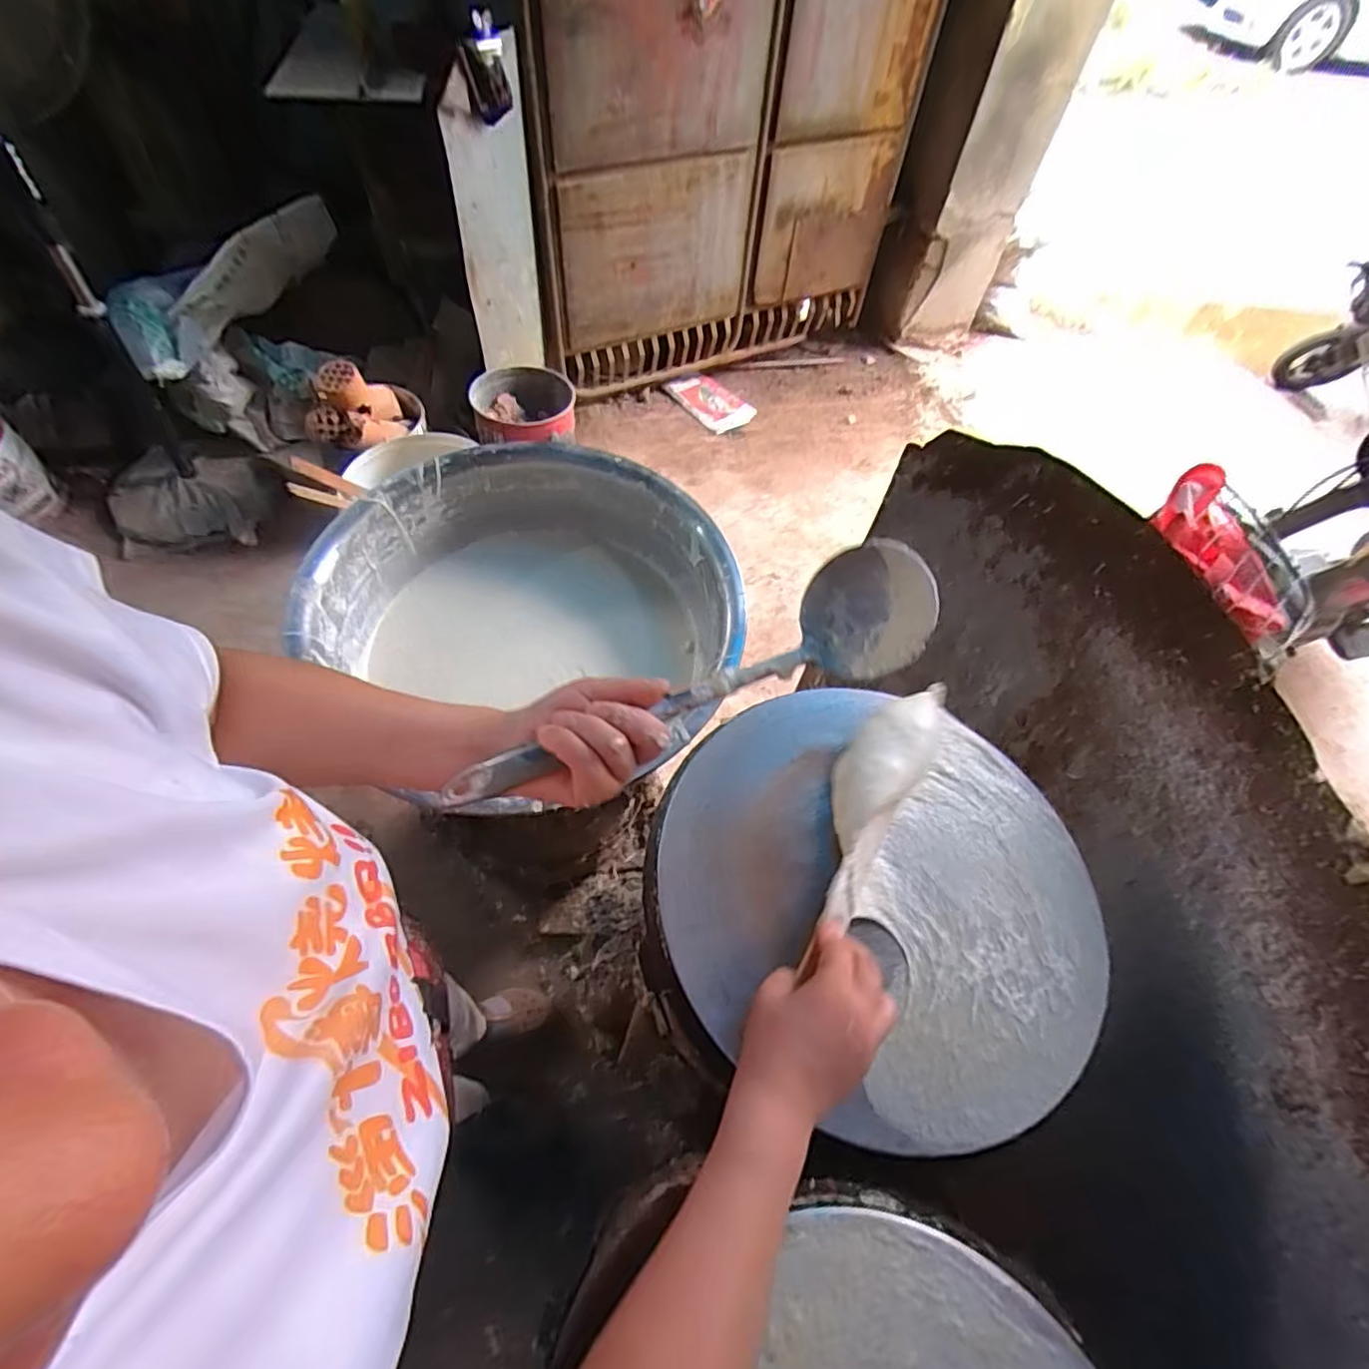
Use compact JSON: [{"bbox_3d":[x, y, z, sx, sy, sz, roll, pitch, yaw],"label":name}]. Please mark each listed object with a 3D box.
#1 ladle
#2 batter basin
[{"bbox_3d":[0.012,0.001,0.406,0.321,0.059,0.090,-25,62,-10],"label":"ladle"},{"bbox_3d":[-0.211,-0.078,0.863,0.535,0.194,0.520,2,57,-3],"label":"batter basin"}]

